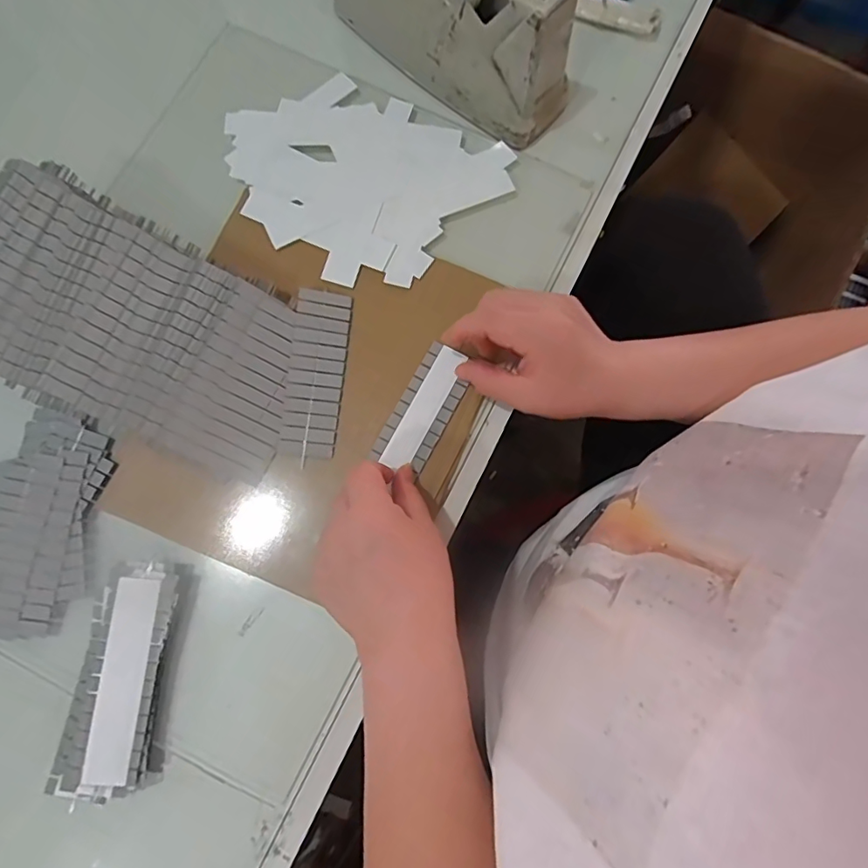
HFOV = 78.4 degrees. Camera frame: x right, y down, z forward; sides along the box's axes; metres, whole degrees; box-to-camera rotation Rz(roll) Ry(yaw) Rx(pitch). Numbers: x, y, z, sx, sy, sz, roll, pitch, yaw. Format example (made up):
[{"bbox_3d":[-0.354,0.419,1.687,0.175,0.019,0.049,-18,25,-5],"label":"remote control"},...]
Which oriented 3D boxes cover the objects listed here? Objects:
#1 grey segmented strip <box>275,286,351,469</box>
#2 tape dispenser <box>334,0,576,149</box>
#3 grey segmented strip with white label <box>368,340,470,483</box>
[{"bbox_3d":[-0.088,-0.045,0.397,0.039,0.010,0.130,5,79,0],"label":"grey segmented strip"},{"bbox_3d":[0.011,-0.335,0.407,0.215,0.106,0.071,43,81,7],"label":"tape dispenser"},{"bbox_3d":[-0.007,-0.019,0.392,0.039,0.005,0.097,27,80,4],"label":"grey segmented strip with white label"}]

